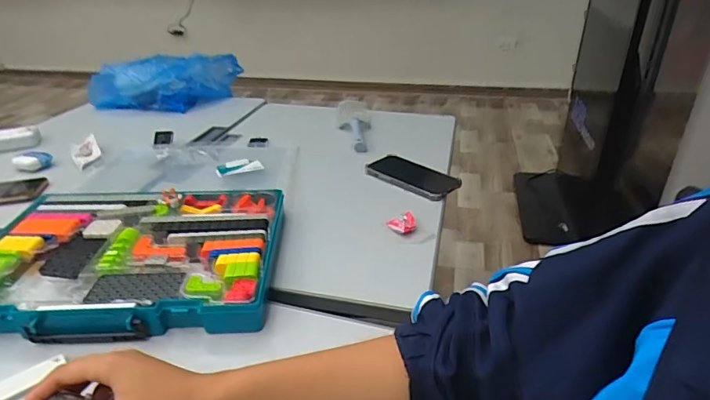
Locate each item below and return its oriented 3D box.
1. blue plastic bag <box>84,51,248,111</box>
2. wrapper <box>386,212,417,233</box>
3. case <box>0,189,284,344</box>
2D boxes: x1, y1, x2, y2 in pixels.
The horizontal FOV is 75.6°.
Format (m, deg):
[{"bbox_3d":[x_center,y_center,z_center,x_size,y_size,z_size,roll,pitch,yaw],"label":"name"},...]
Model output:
[{"bbox_3d":[-0.481,-0.311,1.190,0.388,0.106,0.191,-13,31,-19],"label":"blue plastic bag"},{"bbox_3d":[0.068,0.032,0.666,0.039,0.021,0.034,4,30,10],"label":"wrapper"},{"bbox_3d":[-0.282,0.068,0.579,0.356,0.045,0.255,-2,31,-3],"label":"case"}]

